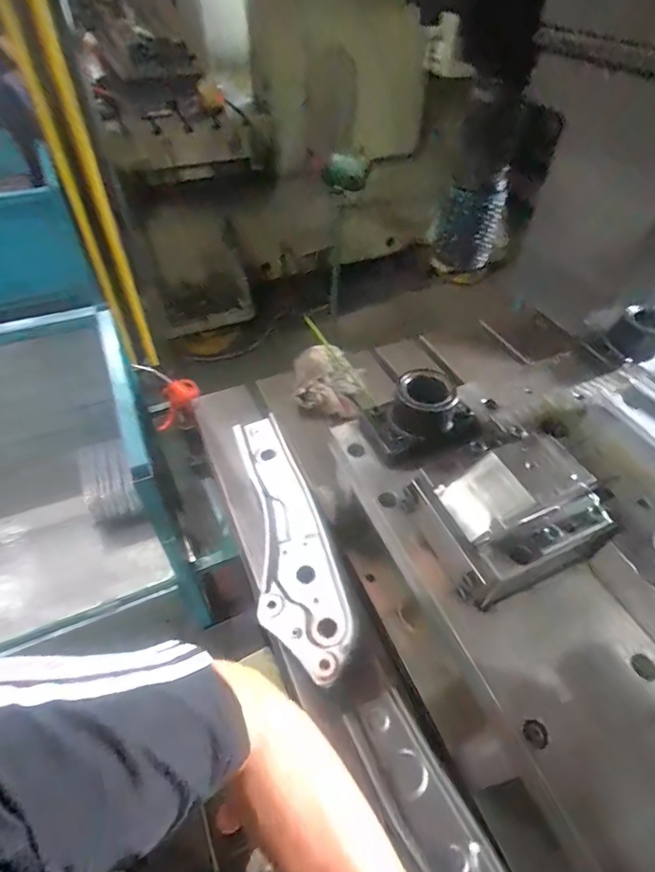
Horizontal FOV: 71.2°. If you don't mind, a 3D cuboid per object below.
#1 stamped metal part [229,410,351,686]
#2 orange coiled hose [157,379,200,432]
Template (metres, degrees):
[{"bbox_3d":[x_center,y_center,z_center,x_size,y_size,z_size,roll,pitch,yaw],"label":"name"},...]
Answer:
[{"bbox_3d":[-0.069,0.138,0.676,0.115,0.055,0.437,-13,50,-13],"label":"stamped metal part"},{"bbox_3d":[-0.317,-0.062,0.948,0.062,0.143,0.035,15,38,-36],"label":"orange coiled hose"}]

